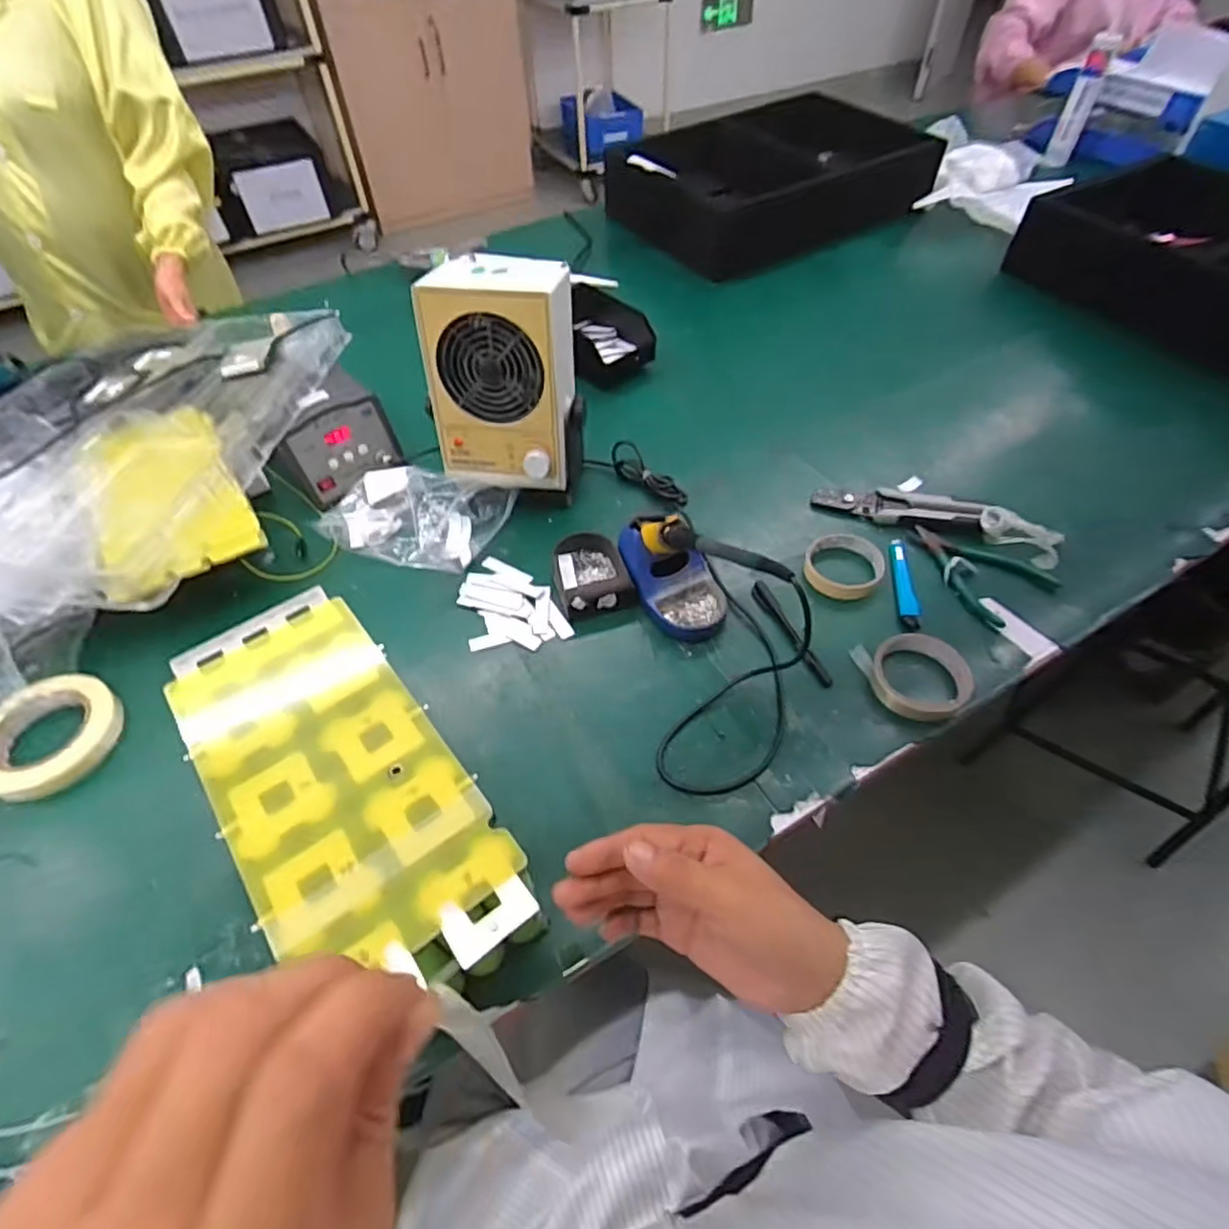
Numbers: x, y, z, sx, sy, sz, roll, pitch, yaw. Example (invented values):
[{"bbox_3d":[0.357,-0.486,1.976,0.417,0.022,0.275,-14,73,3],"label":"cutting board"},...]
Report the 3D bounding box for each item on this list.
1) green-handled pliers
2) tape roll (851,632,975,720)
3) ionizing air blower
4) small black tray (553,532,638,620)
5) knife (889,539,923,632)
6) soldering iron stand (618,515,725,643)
[{"bbox_3d":[0.400,-0.060,0.716,0.100,0.012,0.145,-23,55,-16],"label":"green-handled pliers"},{"bbox_3d":[0.297,0.054,0.626,0.092,0.026,0.093,0,52,0],"label":"tape roll"},{"bbox_3d":[-0.118,-0.248,0.732,0.152,0.248,0.130,5,52,6],"label":"ionizing air blower"},{"bbox_3d":[-0.026,-0.047,0.709,0.074,0.031,0.103,-14,53,-10],"label":"small black tray"},{"bbox_3d":[0.316,-0.037,0.704,0.020,0.010,0.121,5,52,5],"label":"knife"},{"bbox_3d":[0.063,-0.052,0.678,0.086,0.079,0.152,-20,55,-15],"label":"soldering iron stand"}]

